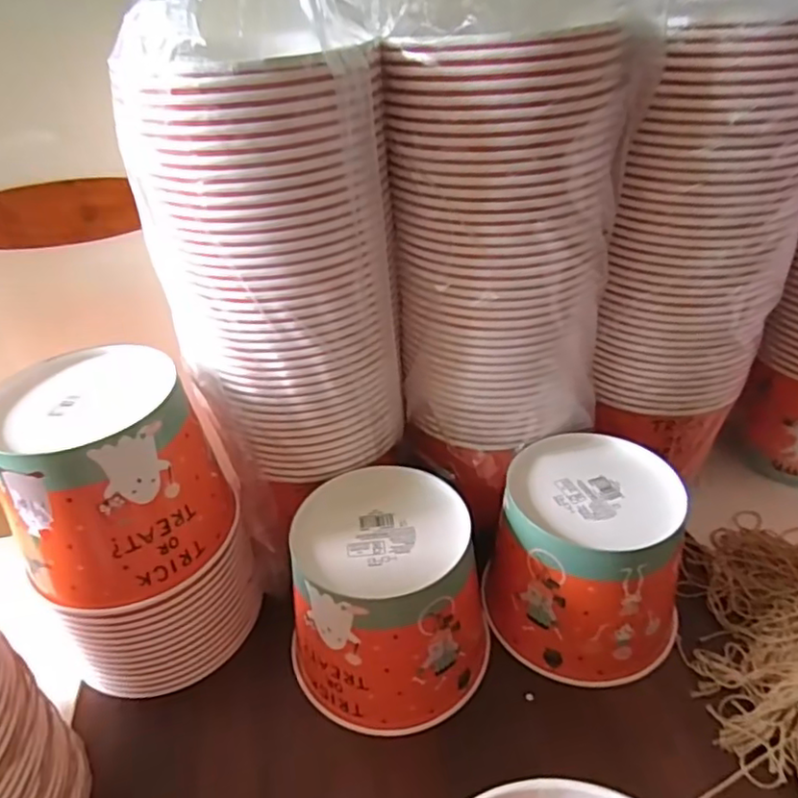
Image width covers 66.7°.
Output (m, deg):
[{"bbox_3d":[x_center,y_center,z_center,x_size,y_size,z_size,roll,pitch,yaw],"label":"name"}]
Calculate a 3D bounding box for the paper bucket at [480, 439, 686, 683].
[{"bbox_3d":[0.153,0.124,0.488,0.144,0.138,0.145,11,38,21],"label":"paper bucket"}]

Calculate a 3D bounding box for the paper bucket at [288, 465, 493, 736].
[{"bbox_3d":[-0.004,0.152,0.464,0.137,0.133,0.132,-3,35,2],"label":"paper bucket"}]

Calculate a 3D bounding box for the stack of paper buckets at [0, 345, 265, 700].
[{"bbox_3d":[-0.204,0.094,0.474,0.142,0.227,0.149,-22,39,-23],"label":"stack of paper buckets"}]

